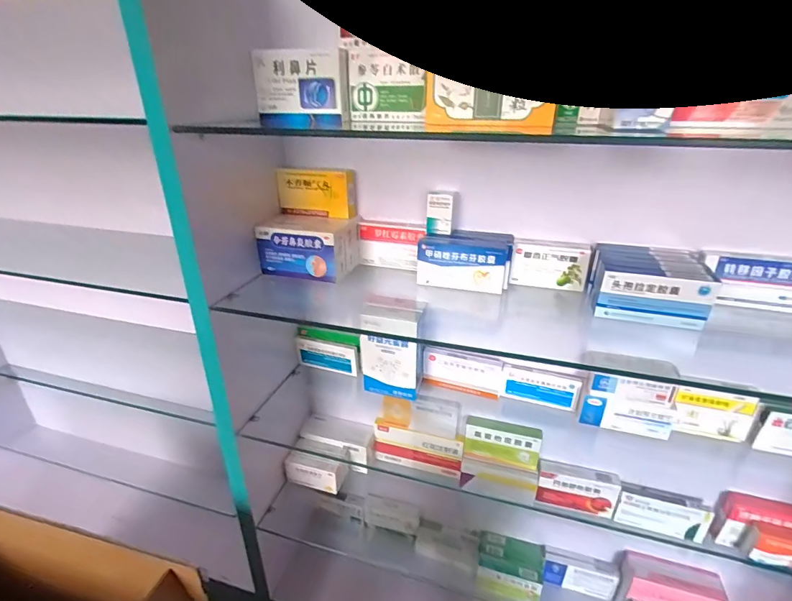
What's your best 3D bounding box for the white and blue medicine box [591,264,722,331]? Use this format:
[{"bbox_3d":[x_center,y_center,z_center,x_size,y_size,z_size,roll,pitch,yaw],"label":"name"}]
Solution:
[{"bbox_3d":[0.321,-0.004,0.518,0.130,0.070,0.022,9,27,15],"label":"white and blue medicine box"}]

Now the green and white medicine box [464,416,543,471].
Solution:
[{"bbox_3d":[0.206,0.276,0.795,0.139,0.086,0.022,8,27,15],"label":"green and white medicine box"}]

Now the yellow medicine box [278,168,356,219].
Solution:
[{"bbox_3d":[-0.130,-0.179,0.686,0.122,0.069,0.039,6,26,11],"label":"yellow medicine box"}]

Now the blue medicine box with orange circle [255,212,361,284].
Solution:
[{"bbox_3d":[-0.139,-0.090,0.679,0.131,0.083,0.104,9,27,17],"label":"blue medicine box with orange circle"}]

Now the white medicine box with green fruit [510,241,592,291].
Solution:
[{"bbox_3d":[0.231,-0.053,0.620,0.107,0.067,0.017,8,27,13],"label":"white medicine box with green fruit"}]

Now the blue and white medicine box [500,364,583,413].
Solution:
[{"bbox_3d":[0.254,0.156,0.727,0.130,0.067,0.021,10,27,17],"label":"blue and white medicine box"}]

